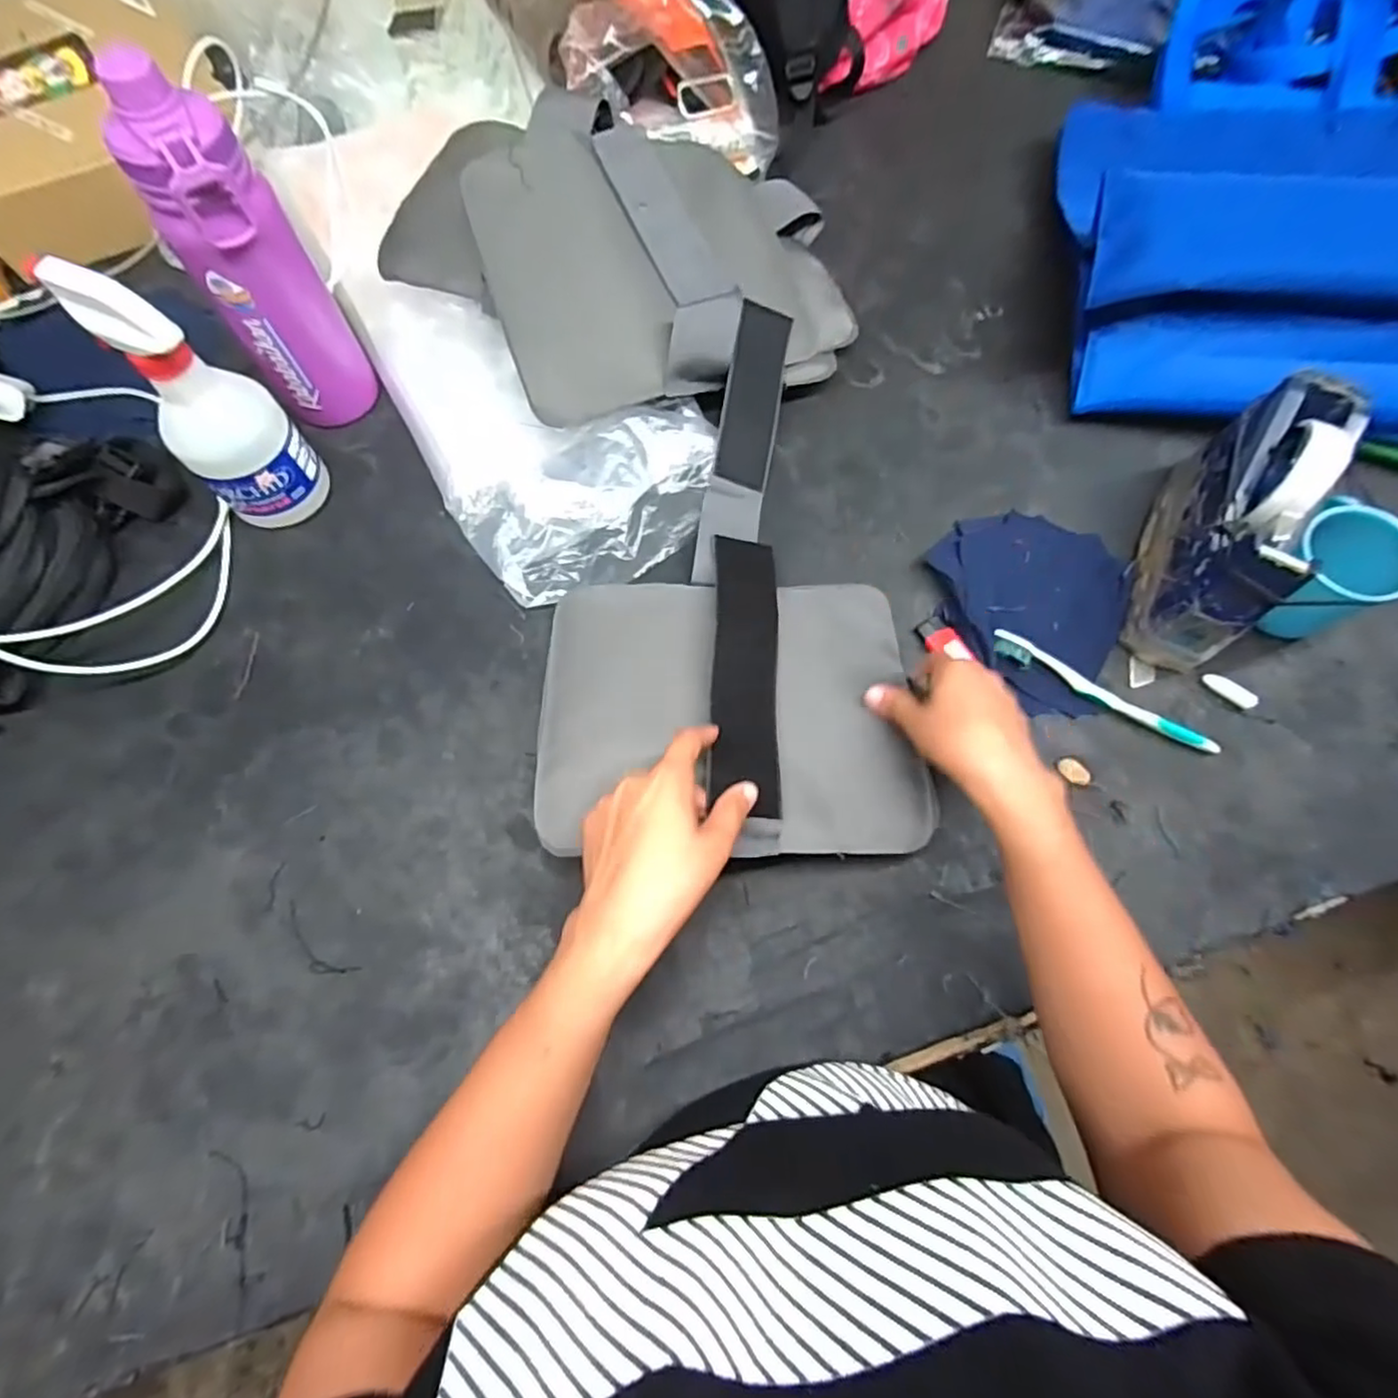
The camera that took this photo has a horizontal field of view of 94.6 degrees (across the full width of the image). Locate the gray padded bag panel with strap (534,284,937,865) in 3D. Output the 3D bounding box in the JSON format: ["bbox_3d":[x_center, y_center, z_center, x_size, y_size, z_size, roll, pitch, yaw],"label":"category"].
[{"bbox_3d":[0.022,-0.093,0.492,0.261,0.048,0.413,0,71,-1],"label":"gray padded bag panel with strap"}]

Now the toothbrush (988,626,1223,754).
[{"bbox_3d":[0.307,-0.004,0.494,0.177,0.015,0.018,29,73,8],"label":"toothbrush"}]

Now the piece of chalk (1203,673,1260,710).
[{"bbox_3d":[0.409,-0.006,0.497,0.010,0.010,0.038,-43,64,-14],"label":"piece of chalk"}]

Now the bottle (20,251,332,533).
[{"bbox_3d":[-0.346,-0.204,0.457,0.067,0.188,0.074,42,75,12],"label":"bottle"}]

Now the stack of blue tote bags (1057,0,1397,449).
[{"bbox_3d":[0.572,-0.500,0.602,0.426,0.141,0.574,13,71,3],"label":"stack of blue tote bags"}]

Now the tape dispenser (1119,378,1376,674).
[{"bbox_3d":[0.401,-0.133,0.483,0.068,0.122,0.197,27,73,8],"label":"tape dispenser"}]

